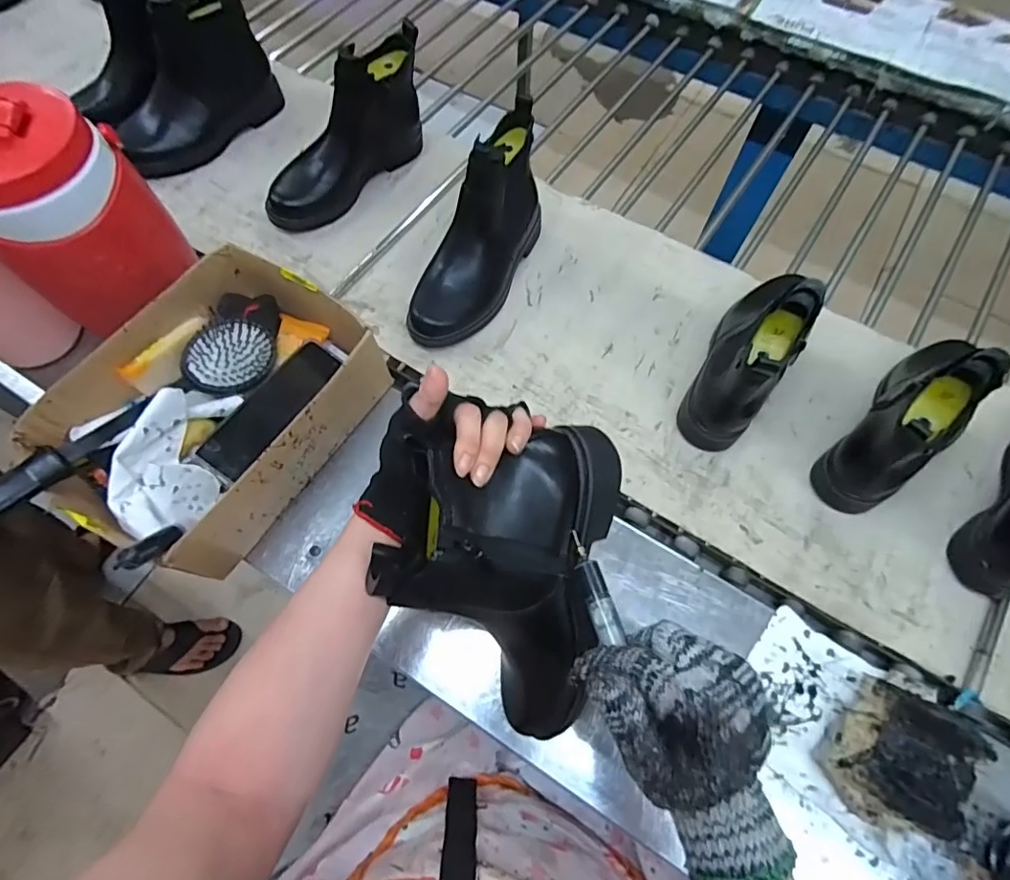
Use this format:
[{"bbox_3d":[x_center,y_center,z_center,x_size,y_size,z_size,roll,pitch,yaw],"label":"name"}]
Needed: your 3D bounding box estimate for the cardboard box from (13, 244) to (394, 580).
[{"bbox_3d":[-0.276,-0.036,0.522,0.204,0.099,0.272,32,71,15],"label":"cardboard box"}]

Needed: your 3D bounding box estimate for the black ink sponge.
[{"bbox_3d":[0.307,0.250,0.419,0.077,0.086,0.094,28,70,14],"label":"black ink sponge"}]

